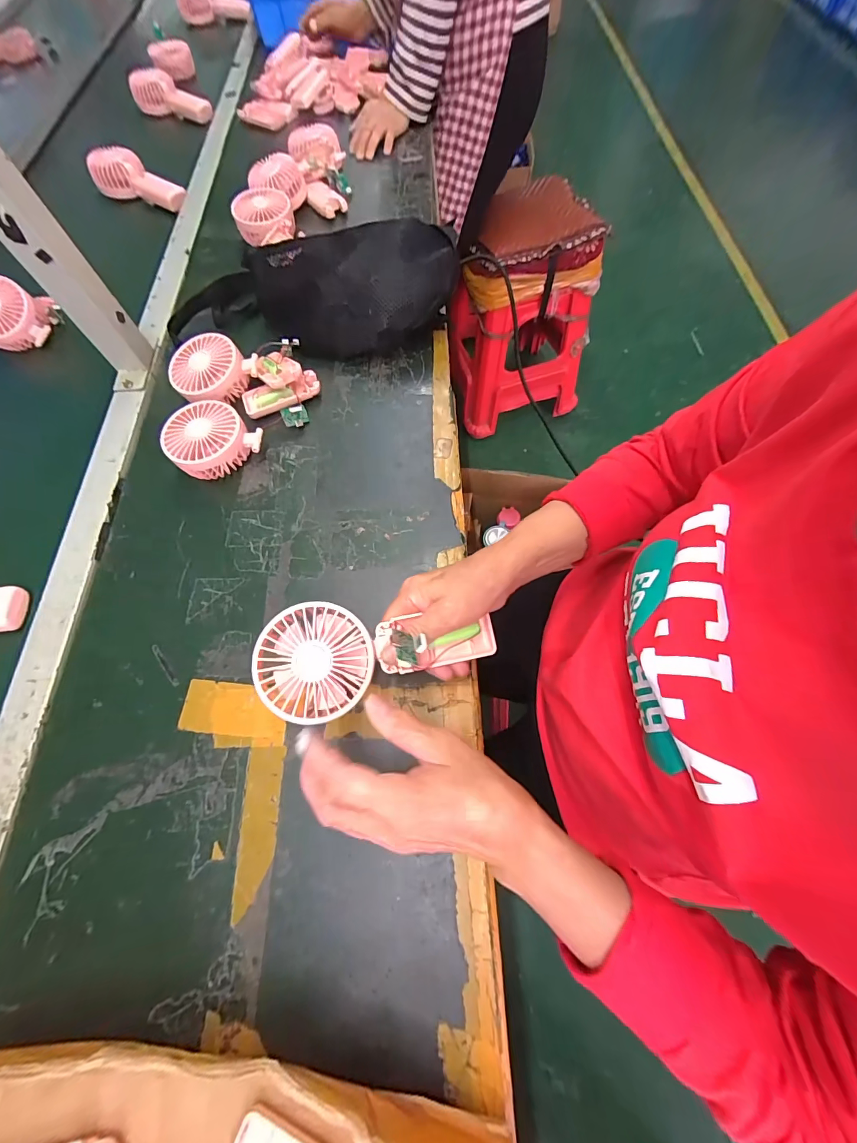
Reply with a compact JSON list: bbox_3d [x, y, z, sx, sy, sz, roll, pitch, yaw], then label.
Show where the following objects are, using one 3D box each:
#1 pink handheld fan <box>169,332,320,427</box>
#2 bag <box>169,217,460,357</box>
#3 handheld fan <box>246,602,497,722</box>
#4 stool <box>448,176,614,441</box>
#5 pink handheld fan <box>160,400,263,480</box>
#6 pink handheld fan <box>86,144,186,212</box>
[{"bbox_3d":[-0.227,-0.244,0.493,0.168,0.051,0.105,9,69,6],"label":"pink handheld fan"},{"bbox_3d":[-0.152,-0.355,0.502,0.367,0.102,0.132,4,68,4],"label":"bag"},{"bbox_3d":[-0.035,0.060,0.298,0.182,0.038,0.080,-4,68,-12],"label":"handheld fan"},{"bbox_3d":[0.253,-0.750,1.191,0.380,0.513,0.352,-22,69,-6],"label":"stool"},{"bbox_3d":[-0.252,-0.153,0.459,0.092,0.046,0.083,-37,71,-12],"label":"pink handheld fan"},{"bbox_3d":[-0.495,-0.658,0.665,0.161,0.063,0.079,36,74,15],"label":"pink handheld fan"}]

